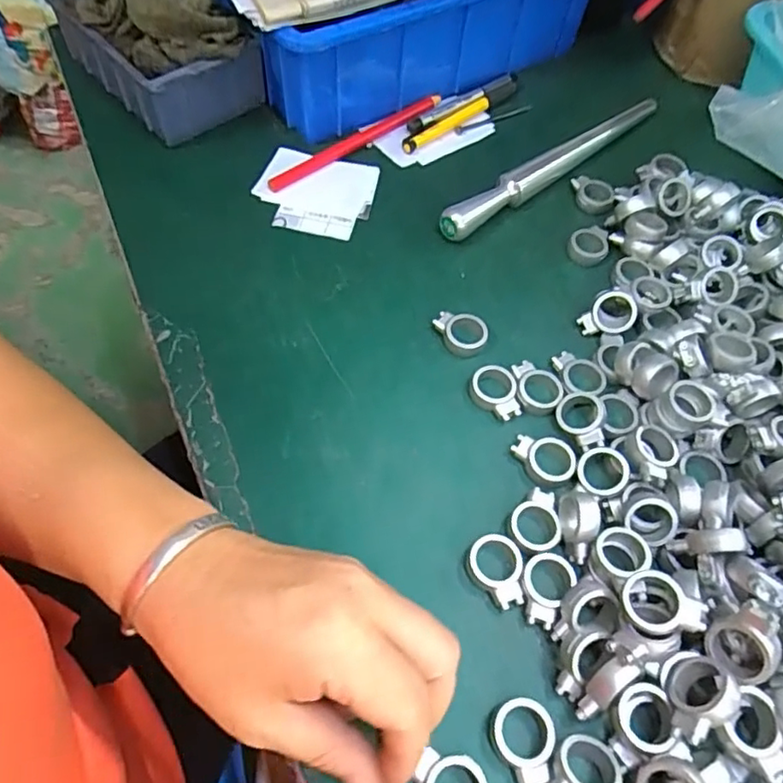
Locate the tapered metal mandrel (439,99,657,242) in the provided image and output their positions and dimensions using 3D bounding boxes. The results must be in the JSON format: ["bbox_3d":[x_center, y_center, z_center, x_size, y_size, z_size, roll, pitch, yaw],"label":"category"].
[{"bbox_3d":[0.123,-0.169,0.433,0.229,0.022,0.018,-37,68,-21],"label":"tapered metal mandrel"}]

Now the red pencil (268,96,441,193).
[{"bbox_3d":[-0.023,-0.186,0.436,0.159,0.009,0.011,-35,67,-20],"label":"red pencil"}]

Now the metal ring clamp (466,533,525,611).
[{"bbox_3d":[0.051,0.087,0.287,0.025,0.009,0.034,-11,61,-9],"label":"metal ring clamp"}]

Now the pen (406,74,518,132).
[{"bbox_3d":[0.059,-0.232,0.472,0.113,0.009,0.012,-33,67,-20],"label":"pen"}]

